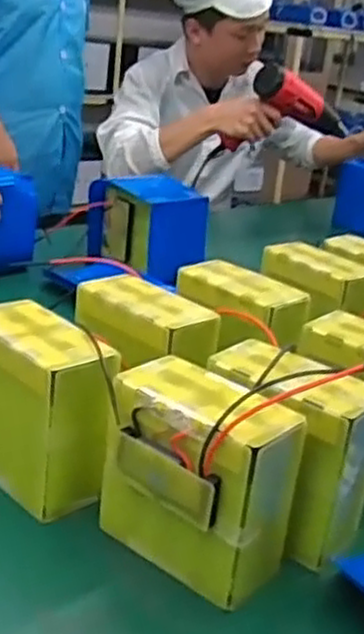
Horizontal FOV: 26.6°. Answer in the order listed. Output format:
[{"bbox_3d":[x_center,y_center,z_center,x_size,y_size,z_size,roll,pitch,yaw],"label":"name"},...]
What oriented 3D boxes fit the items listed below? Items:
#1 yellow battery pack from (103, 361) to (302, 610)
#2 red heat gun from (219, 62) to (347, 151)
[{"bbox_3d":[0.010,0.124,0.608,0.139,0.146,0.087,21,26,30],"label":"yellow battery pack"},{"bbox_3d":[0.228,-0.384,1.590,0.239,0.181,0.103,23,12,-31],"label":"red heat gun"}]

